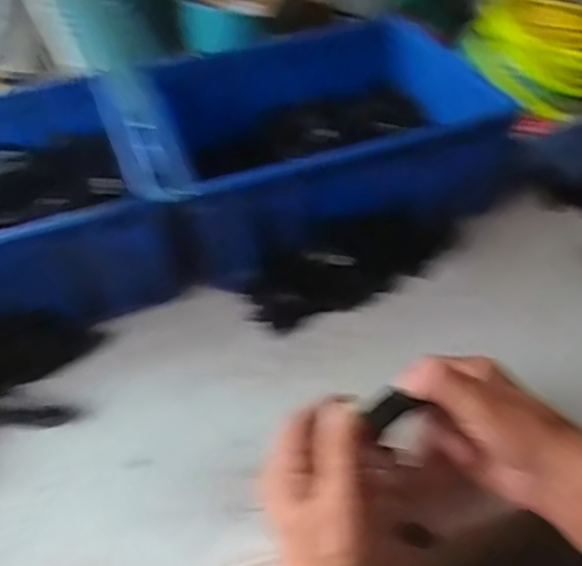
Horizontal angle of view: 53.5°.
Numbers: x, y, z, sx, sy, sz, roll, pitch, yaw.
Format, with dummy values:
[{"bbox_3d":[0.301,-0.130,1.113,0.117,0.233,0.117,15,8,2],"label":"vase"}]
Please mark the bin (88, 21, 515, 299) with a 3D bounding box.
[{"bbox_3d":[-0.002,-0.157,0.620,0.348,0.103,0.276,-20,47,-16],"label":"bin"}]

